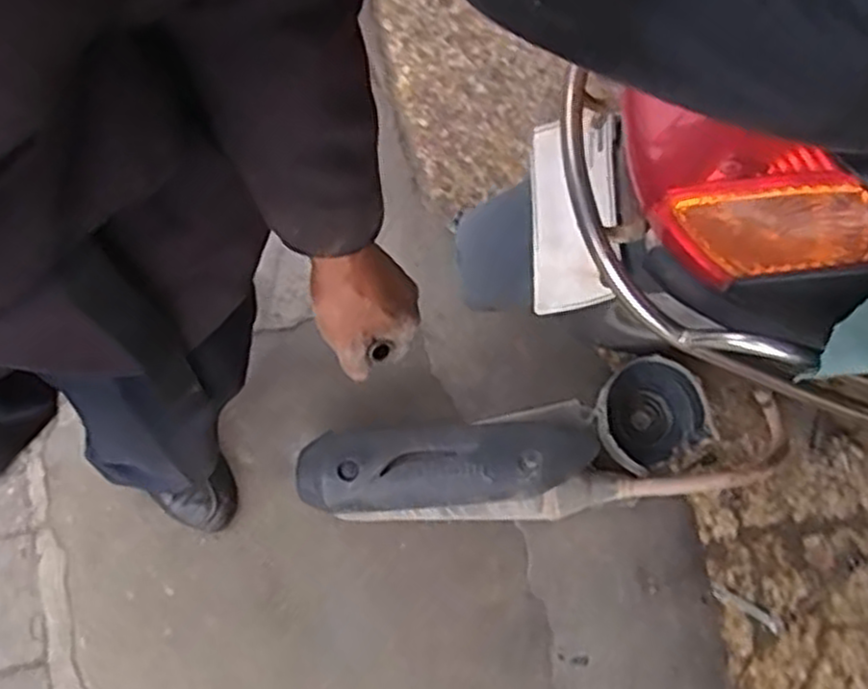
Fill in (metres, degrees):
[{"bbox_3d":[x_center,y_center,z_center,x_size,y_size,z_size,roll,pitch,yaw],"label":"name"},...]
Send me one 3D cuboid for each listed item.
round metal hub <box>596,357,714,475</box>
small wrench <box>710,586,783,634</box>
[{"bbox_3d":[0.317,0.104,1.139,0.167,0.067,0.149,-26,82,-13],"label":"round metal hub"},{"bbox_3d":[0.466,0.395,1.142,0.117,0.004,0.022,30,75,0],"label":"small wrench"}]

